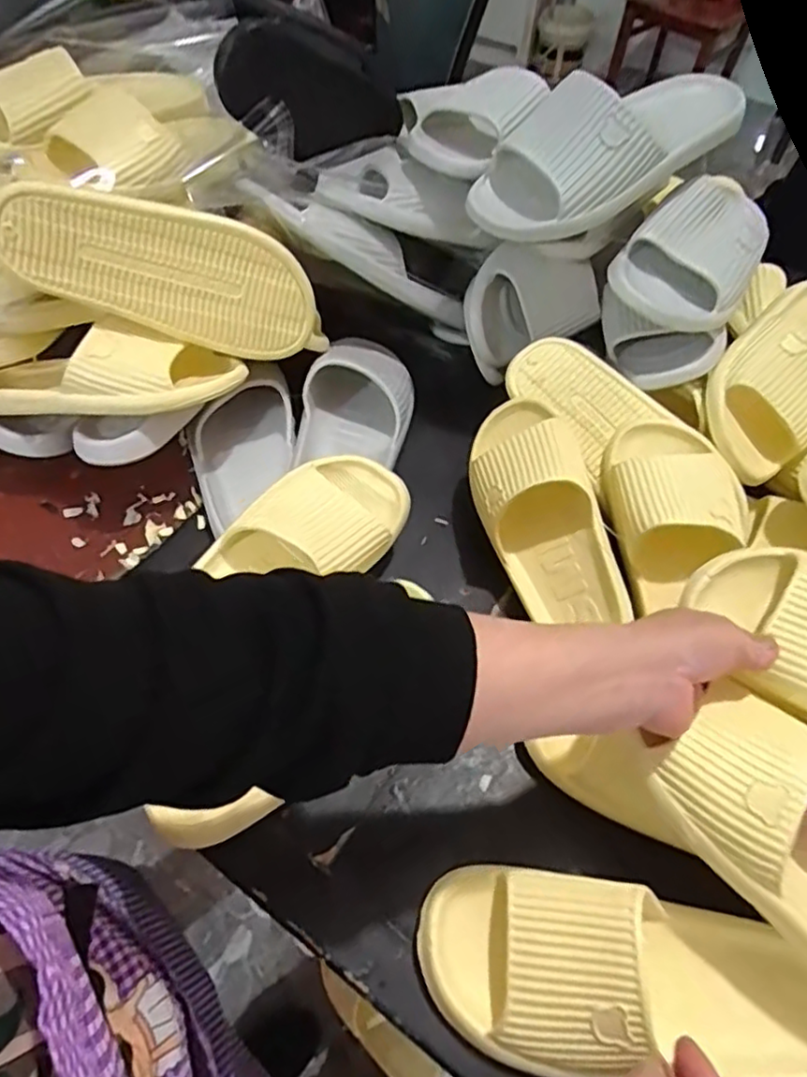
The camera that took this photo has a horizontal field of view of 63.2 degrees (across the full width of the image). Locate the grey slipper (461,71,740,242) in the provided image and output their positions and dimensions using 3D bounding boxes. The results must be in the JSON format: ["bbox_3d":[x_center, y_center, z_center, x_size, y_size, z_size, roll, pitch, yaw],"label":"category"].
[{"bbox_3d":[0.188,-0.349,0.573,0.268,0.072,0.112,-25,61,-18],"label":"grey slipper"}]

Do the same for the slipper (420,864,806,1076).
[{"bbox_3d":[0.141,0.264,0.395,0.255,0.066,0.105,9,58,3],"label":"slipper"}]

